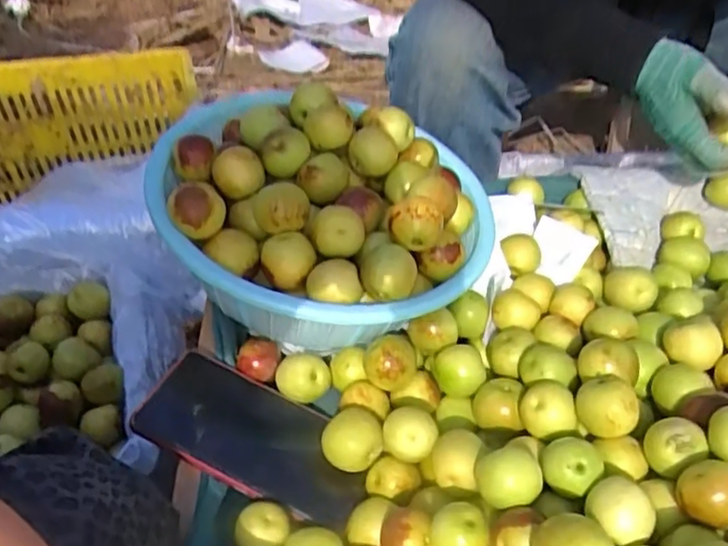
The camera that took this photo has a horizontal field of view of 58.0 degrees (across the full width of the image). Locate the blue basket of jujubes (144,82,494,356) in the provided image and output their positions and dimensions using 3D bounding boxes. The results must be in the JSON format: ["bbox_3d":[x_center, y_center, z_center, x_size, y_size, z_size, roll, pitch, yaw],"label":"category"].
[{"bbox_3d":[-0.031,-0.041,0.518,0.254,0.111,0.226,4,46,1],"label":"blue basket of jujubes"}]

